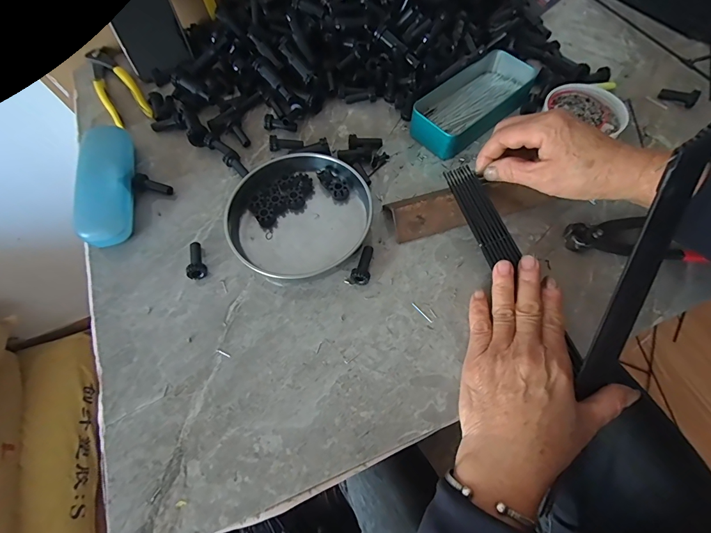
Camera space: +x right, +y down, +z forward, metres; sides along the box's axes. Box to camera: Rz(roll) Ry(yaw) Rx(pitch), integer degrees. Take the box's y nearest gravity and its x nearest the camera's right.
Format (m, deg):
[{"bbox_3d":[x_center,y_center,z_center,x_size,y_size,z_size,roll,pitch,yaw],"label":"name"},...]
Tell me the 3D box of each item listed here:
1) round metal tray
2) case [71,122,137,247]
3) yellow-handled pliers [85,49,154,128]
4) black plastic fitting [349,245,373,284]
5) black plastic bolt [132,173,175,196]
[{"bbox_3d":[-0.056,-0.054,0.362,0.139,0.028,0.134,-1,63,1],"label":"round metal tray"},{"bbox_3d":[-0.262,-0.092,0.381,0.047,0.037,0.155,-13,64,-5],"label":"case"},{"bbox_3d":[-0.315,-0.240,0.469,0.046,0.014,0.171,-33,67,-14],"label":"yellow-handled pliers"},{"bbox_3d":[0.009,-0.002,0.340,0.017,0.015,0.040,16,65,10],"label":"black plastic fitting"},{"bbox_3d":[-0.219,-0.087,0.388,0.040,0.013,0.019,22,66,12],"label":"black plastic bolt"}]

